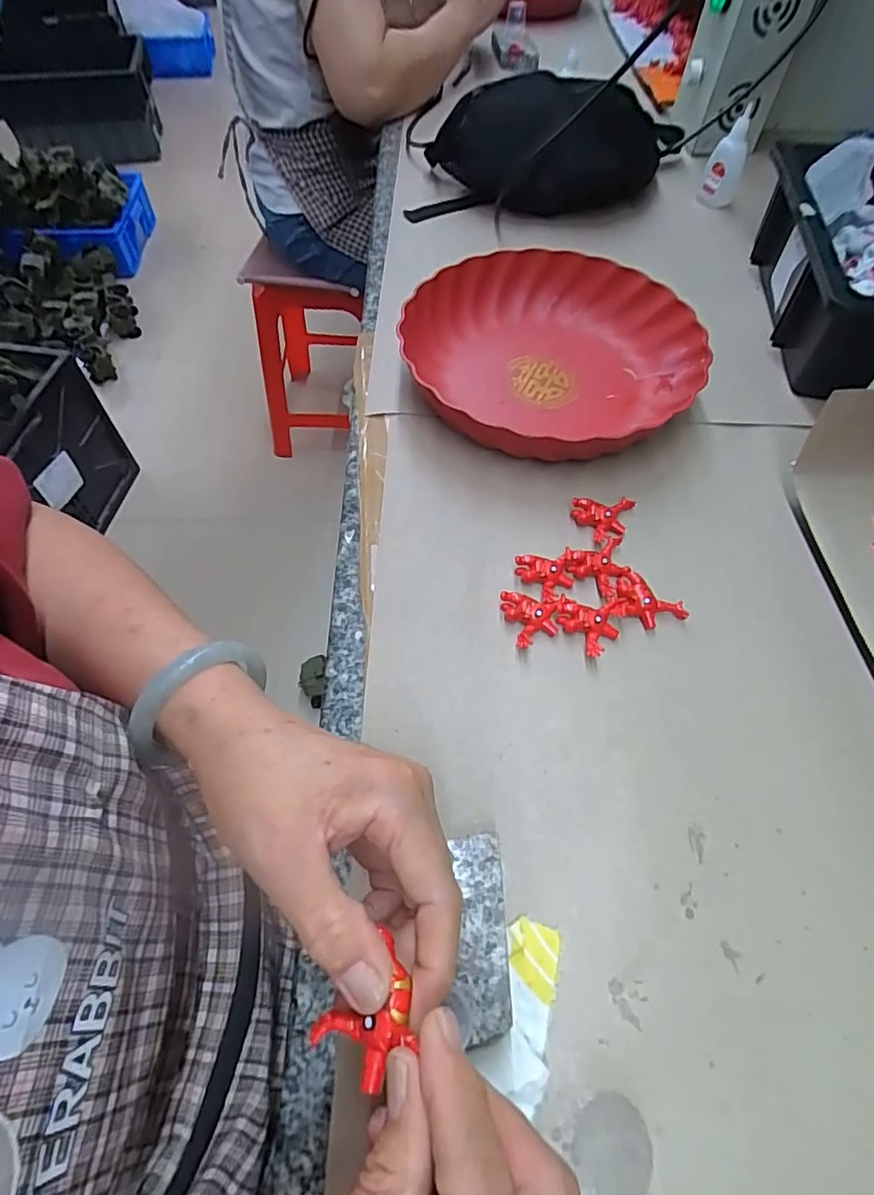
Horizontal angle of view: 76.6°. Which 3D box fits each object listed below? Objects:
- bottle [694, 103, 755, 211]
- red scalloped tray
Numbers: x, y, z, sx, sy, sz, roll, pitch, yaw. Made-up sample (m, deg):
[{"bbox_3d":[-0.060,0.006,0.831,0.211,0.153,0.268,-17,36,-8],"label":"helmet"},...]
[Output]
[{"bbox_3d":[0.338,-0.511,0.652,0.039,0.086,0.034,-10,59,-7],"label":"bottle"},{"bbox_3d":[0.093,-0.203,0.468,0.245,0.047,0.242,-15,60,-9],"label":"red scalloped tray"}]

